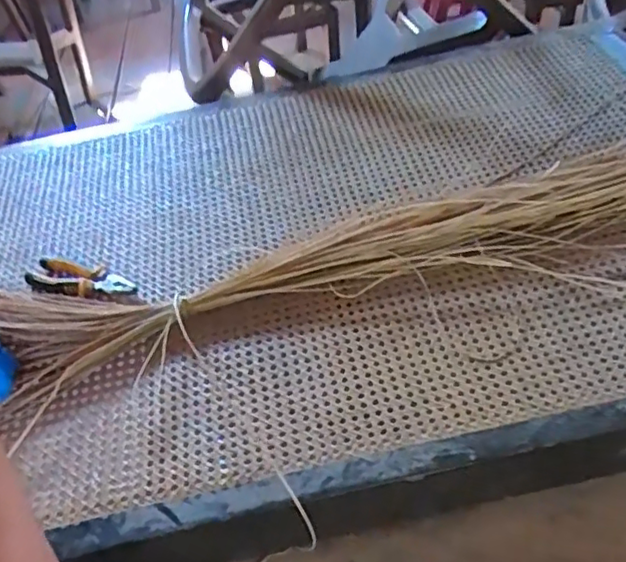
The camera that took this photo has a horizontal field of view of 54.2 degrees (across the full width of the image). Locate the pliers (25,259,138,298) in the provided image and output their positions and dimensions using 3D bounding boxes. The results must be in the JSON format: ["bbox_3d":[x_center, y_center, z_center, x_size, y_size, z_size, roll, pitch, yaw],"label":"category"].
[{"bbox_3d":[-0.308,0.000,0.805,0.164,0.019,0.055,10,49,14],"label":"pliers"}]

